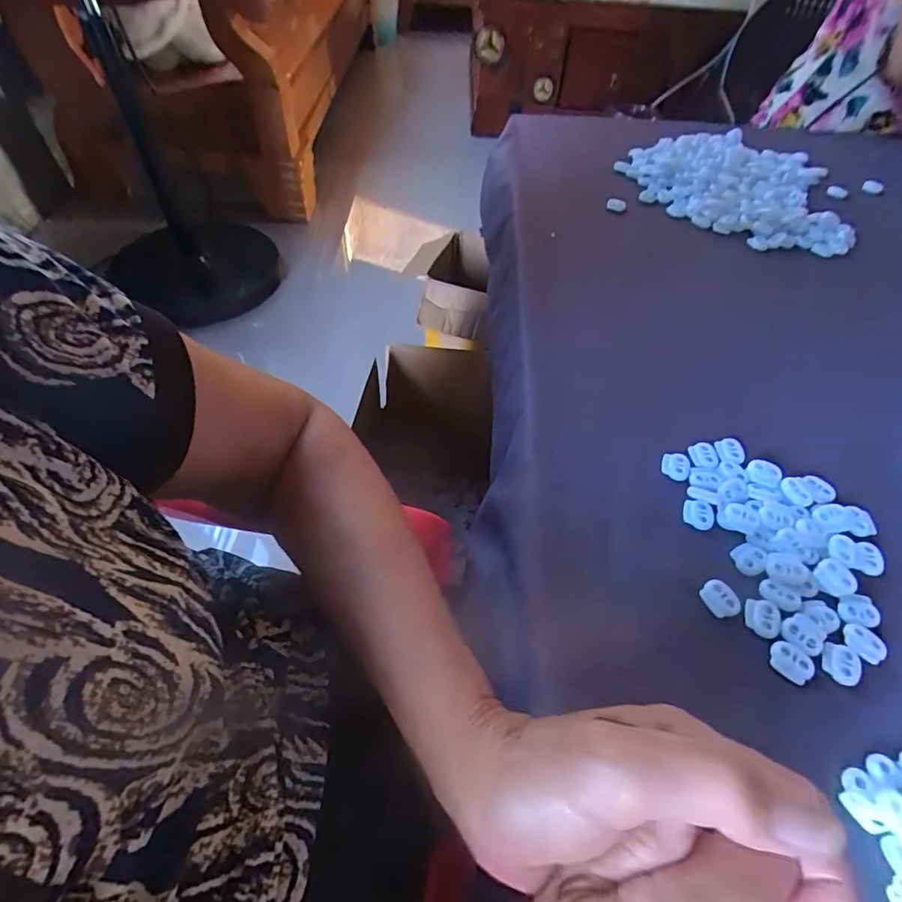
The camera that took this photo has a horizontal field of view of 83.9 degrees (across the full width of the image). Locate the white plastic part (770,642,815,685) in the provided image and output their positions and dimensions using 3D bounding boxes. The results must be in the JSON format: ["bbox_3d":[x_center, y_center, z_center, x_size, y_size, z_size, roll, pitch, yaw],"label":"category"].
[{"bbox_3d":[0.192,0.119,0.283,0.022,0.004,0.017,37,60,23],"label":"white plastic part"}]

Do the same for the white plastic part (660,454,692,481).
[{"bbox_3d":[0.163,0.011,0.364,0.019,0.007,0.020,19,54,12],"label":"white plastic part"}]

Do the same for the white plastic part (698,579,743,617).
[{"bbox_3d":[0.163,0.089,0.304,0.020,0.005,0.022,-16,55,-15],"label":"white plastic part"}]

